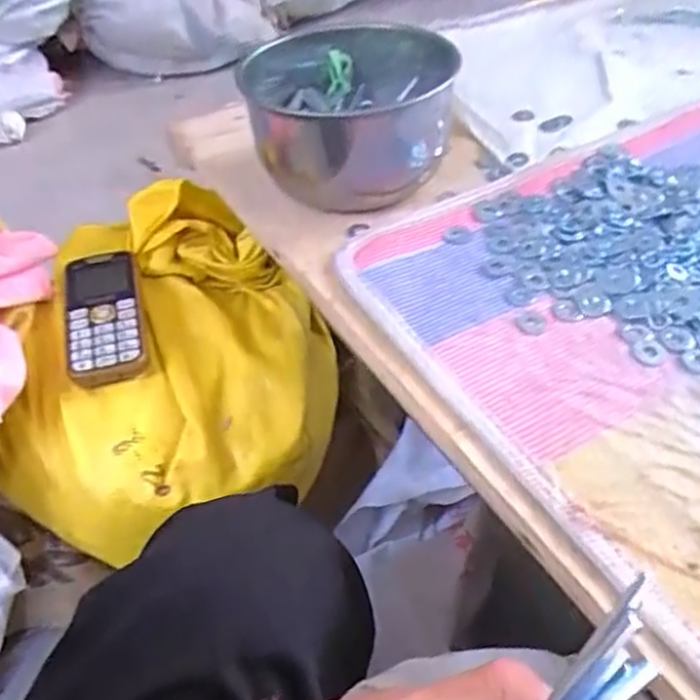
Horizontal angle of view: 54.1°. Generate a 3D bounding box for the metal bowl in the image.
[{"bbox_3d":[-0.001,-0.204,0.574,0.156,0.087,0.189,-6,46,-1],"label":"metal bowl"}]

